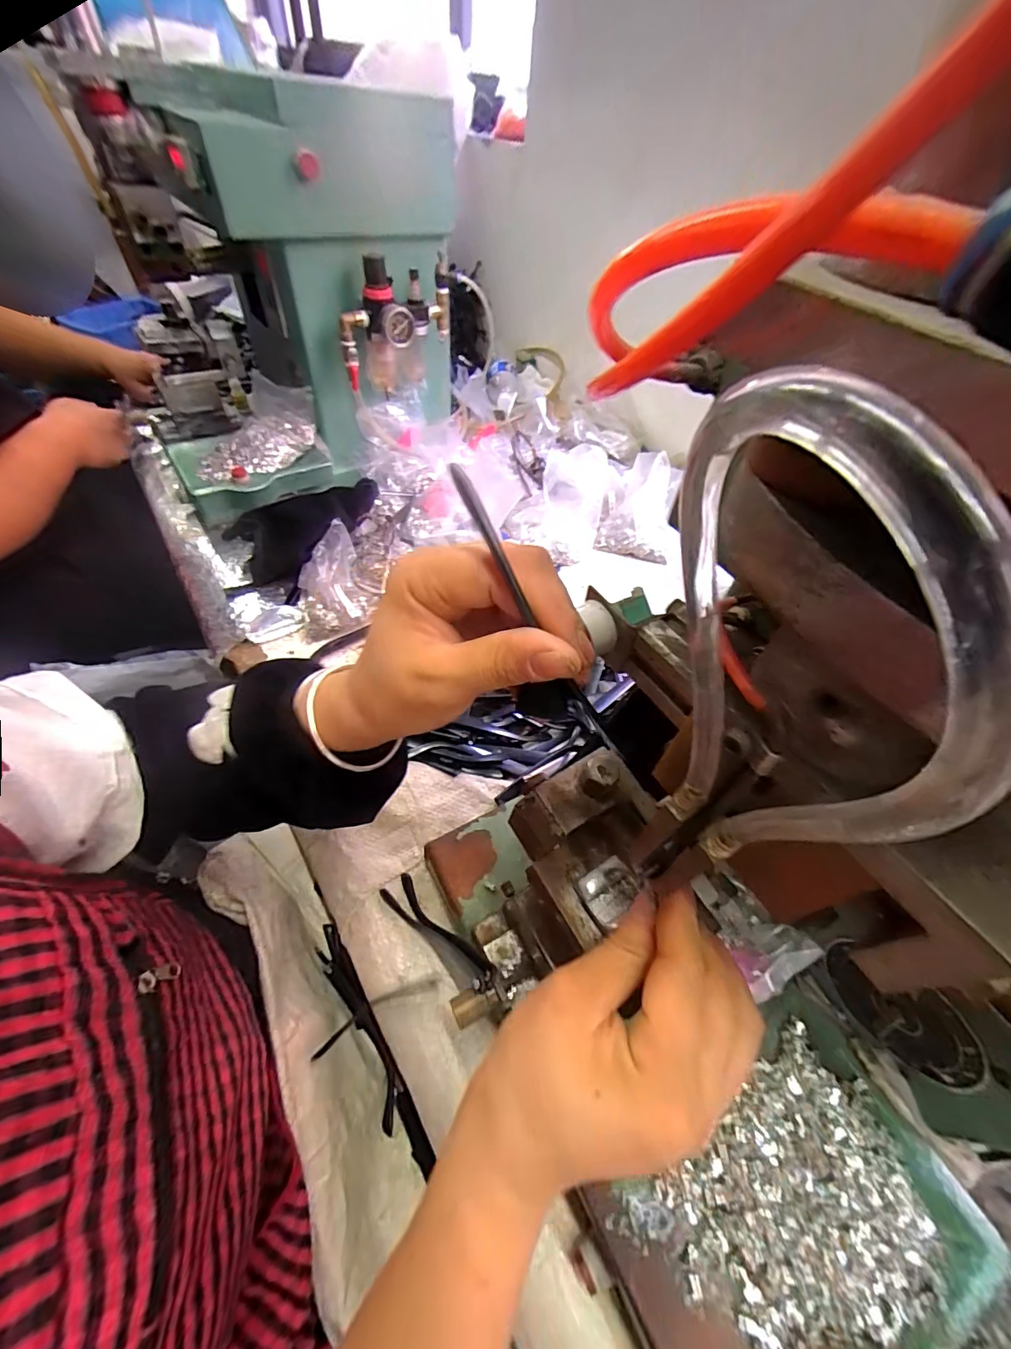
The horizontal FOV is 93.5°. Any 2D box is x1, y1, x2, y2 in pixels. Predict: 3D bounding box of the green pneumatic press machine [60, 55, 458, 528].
[{"bbox_3d":[-0.313,-0.519,0.665,0.421,0.386,0.297,-30,60,-25],"label":"green pneumatic press machine"}]

